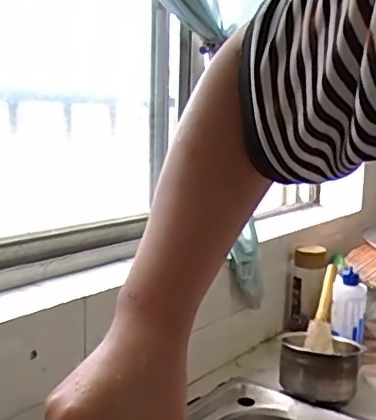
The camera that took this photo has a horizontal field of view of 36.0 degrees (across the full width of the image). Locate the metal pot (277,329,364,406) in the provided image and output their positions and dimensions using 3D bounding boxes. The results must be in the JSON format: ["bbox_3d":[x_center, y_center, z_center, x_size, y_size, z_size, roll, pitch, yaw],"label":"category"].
[{"bbox_3d":[0.238,0.283,1.048,0.141,0.093,0.149,3,9,15],"label":"metal pot"}]

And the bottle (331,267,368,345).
[{"bbox_3d":[0.311,0.182,1.118,0.064,0.139,0.059,3,9,15],"label":"bottle"}]

